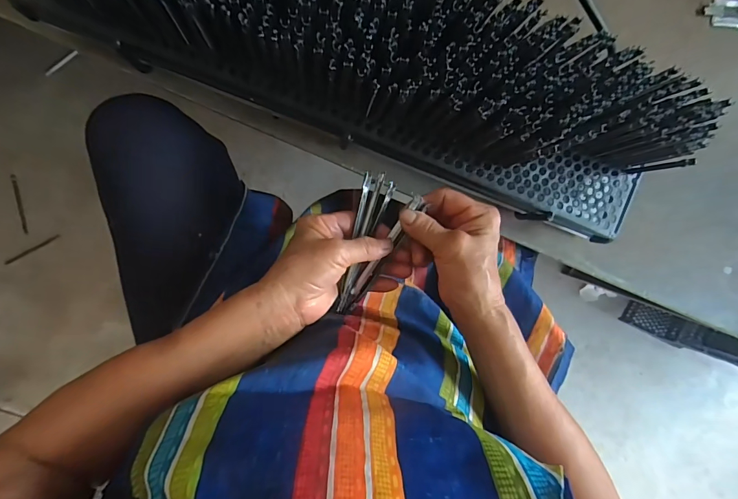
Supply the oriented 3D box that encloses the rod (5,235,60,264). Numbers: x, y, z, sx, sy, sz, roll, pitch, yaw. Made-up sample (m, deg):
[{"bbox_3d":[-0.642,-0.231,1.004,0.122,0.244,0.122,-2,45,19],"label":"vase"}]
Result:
[{"bbox_3d":[-0.808,-0.001,0.947,0.121,0.012,0.010,-35,99,-18],"label":"rod"}]

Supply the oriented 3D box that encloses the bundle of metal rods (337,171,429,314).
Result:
[{"bbox_3d":[0.006,0.000,0.366,0.050,0.021,0.132,13,101,-7],"label":"bundle of metal rods"}]

